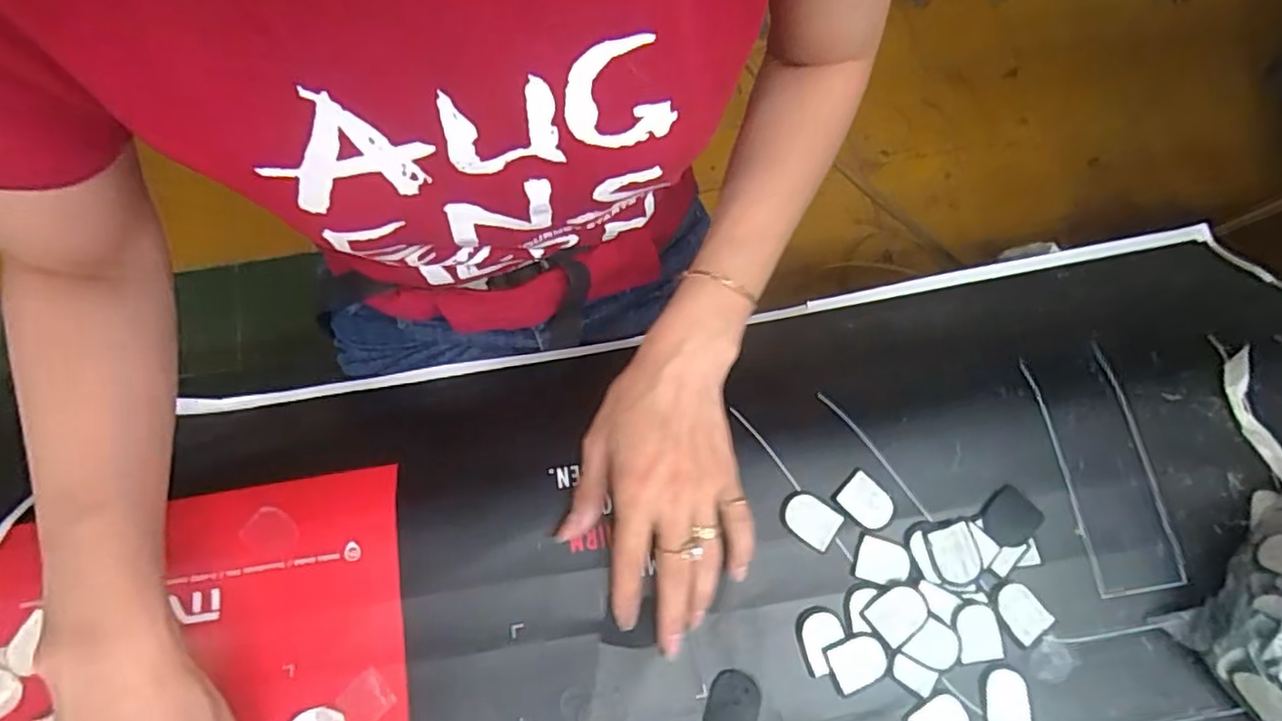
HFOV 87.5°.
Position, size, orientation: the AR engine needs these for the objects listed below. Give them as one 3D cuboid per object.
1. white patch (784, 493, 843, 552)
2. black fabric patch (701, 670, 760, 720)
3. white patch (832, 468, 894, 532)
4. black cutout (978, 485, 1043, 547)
[{"bbox_3d":[0.099,0.094,0.392,0.031,0.004,0.025,35,86,6],"label":"white patch"},{"bbox_3d":[0.050,0.187,0.363,0.028,0.004,0.034,18,74,4],"label":"black fabric patch"},{"bbox_3d":[0.133,0.084,0.394,0.024,0.005,0.034,-42,79,-13],"label":"white patch"},{"bbox_3d":[0.218,0.093,0.397,0.029,0.004,0.033,42,77,10],"label":"black cutout"}]

